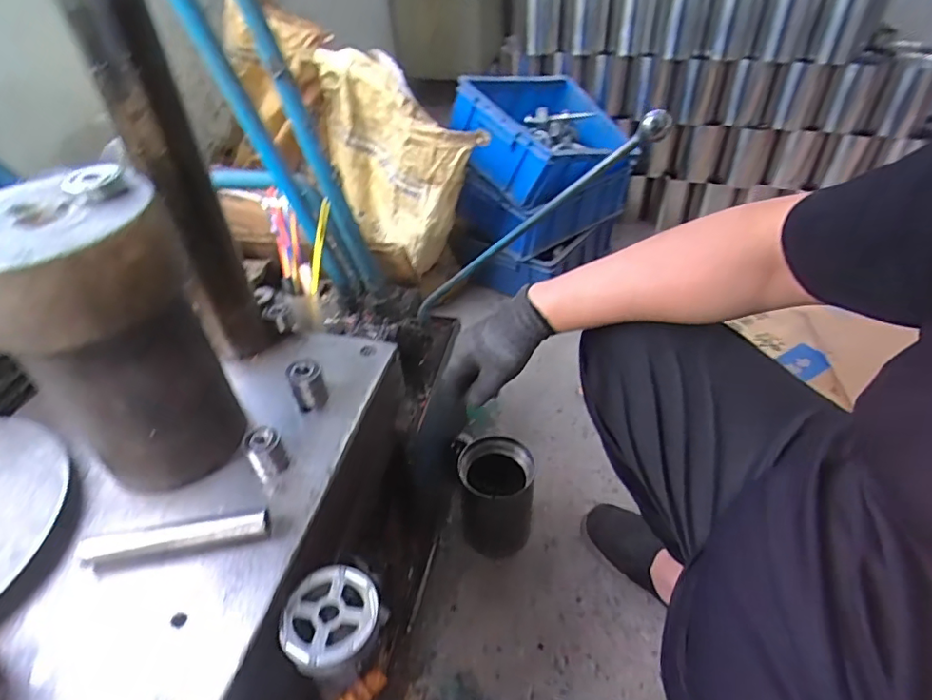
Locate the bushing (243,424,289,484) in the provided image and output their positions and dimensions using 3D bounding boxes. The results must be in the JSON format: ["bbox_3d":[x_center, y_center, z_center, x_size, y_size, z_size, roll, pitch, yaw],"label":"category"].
[{"bbox_3d":[-0.189,0.098,0.517,0.030,0.042,0.033,-25,45,-22],"label":"bushing"}]

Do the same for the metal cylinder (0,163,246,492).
[{"bbox_3d":[-0.289,0.000,0.465,0.142,0.260,0.134,-32,48,-28],"label":"metal cylinder"}]

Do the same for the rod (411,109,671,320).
[{"bbox_3d":[0.059,-0.137,0.664,0.028,0.432,0.022,44,46,-13],"label":"rod"}]

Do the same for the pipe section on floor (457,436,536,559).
[{"bbox_3d":[0.052,0.242,0.903,0.110,0.181,0.115,6,42,11],"label":"pipe section on floor"}]

